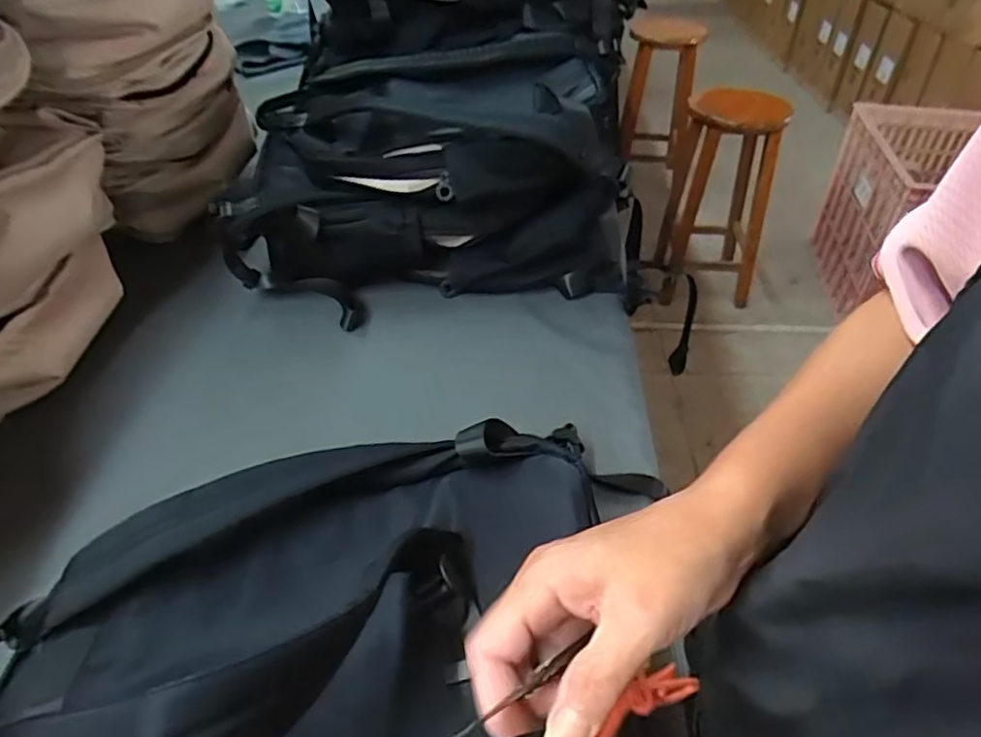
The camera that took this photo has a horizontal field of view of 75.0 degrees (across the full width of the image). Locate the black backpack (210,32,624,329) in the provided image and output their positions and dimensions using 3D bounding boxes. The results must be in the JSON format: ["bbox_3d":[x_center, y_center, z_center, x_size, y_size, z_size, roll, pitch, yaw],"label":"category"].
[{"bbox_3d":[-0.085,-0.242,0.770,0.451,0.195,0.330,-7,42,-8],"label":"black backpack"}]

